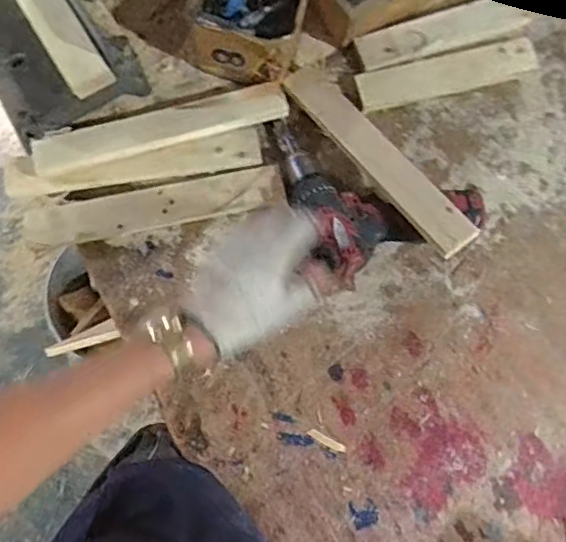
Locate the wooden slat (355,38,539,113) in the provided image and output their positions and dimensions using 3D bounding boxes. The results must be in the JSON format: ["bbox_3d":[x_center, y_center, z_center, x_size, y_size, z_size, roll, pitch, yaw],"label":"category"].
[{"bbox_3d":[0.202,-0.242,0.696,0.221,0.013,0.047,-14,79,-5],"label":"wooden slat"}]

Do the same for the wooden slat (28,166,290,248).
[{"bbox_3d":[-0.146,-0.072,0.650,0.294,0.013,0.052,-9,78,-4],"label":"wooden slat"}]

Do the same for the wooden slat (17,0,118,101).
[{"bbox_3d":[-0.260,-0.289,0.616,0.045,0.024,0.214,-32,89,-8],"label":"wooden slat"}]

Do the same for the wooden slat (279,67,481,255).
[{"bbox_3d":[0.105,-0.133,0.642,0.048,0.022,0.289,-40,69,3],"label":"wooden slat"}]

